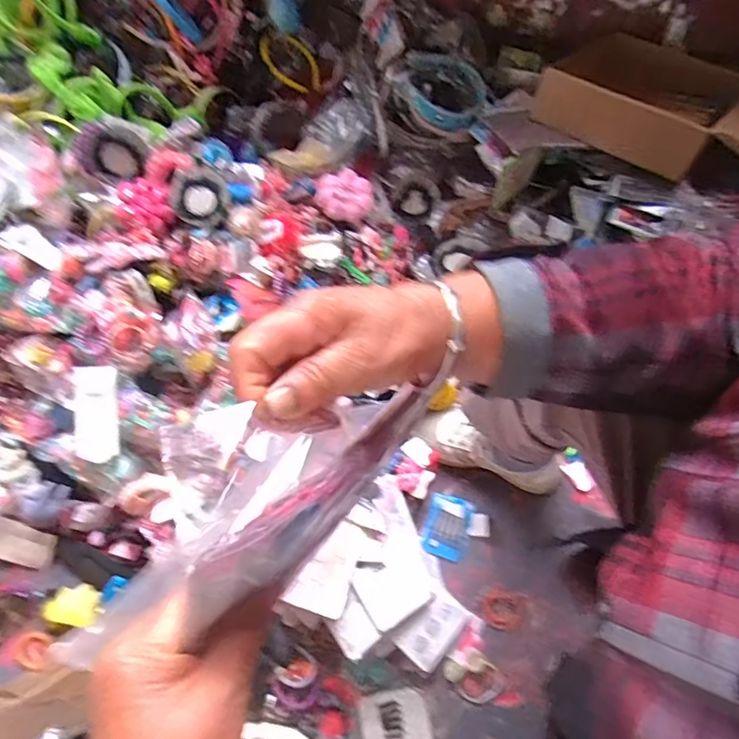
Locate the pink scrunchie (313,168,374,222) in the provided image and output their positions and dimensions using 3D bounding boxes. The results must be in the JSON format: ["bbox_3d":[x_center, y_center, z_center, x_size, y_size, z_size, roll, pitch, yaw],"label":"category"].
[{"bbox_3d":[-0.044,-0.301,0.910,0.099,0.039,0.081,-15,67,-5],"label":"pink scrunchie"}]

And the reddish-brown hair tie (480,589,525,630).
[{"bbox_3d":[0.184,0.330,0.718,0.056,0.004,0.050,17,68,9],"label":"reddish-brown hair tie"}]

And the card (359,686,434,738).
[{"bbox_3d":[0.033,0.452,0.673,0.083,0.004,0.067,-12,66,-4],"label":"card"}]

